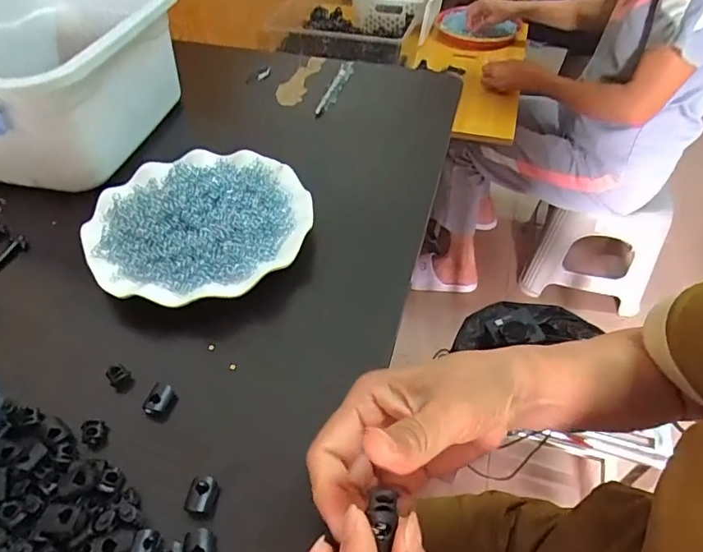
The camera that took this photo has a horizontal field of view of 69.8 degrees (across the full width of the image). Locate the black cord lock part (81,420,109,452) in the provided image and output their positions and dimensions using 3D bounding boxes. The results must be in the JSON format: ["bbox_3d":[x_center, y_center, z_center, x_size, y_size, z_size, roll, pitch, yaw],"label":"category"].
[{"bbox_3d":[-0.162,0.100,0.318,0.014,0.014,0.015,0,48,0],"label":"black cord lock part"}]

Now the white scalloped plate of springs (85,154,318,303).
[{"bbox_3d":[-0.128,-0.057,0.425,0.178,0.025,0.185,0,48,0],"label":"white scalloped plate of springs"}]

